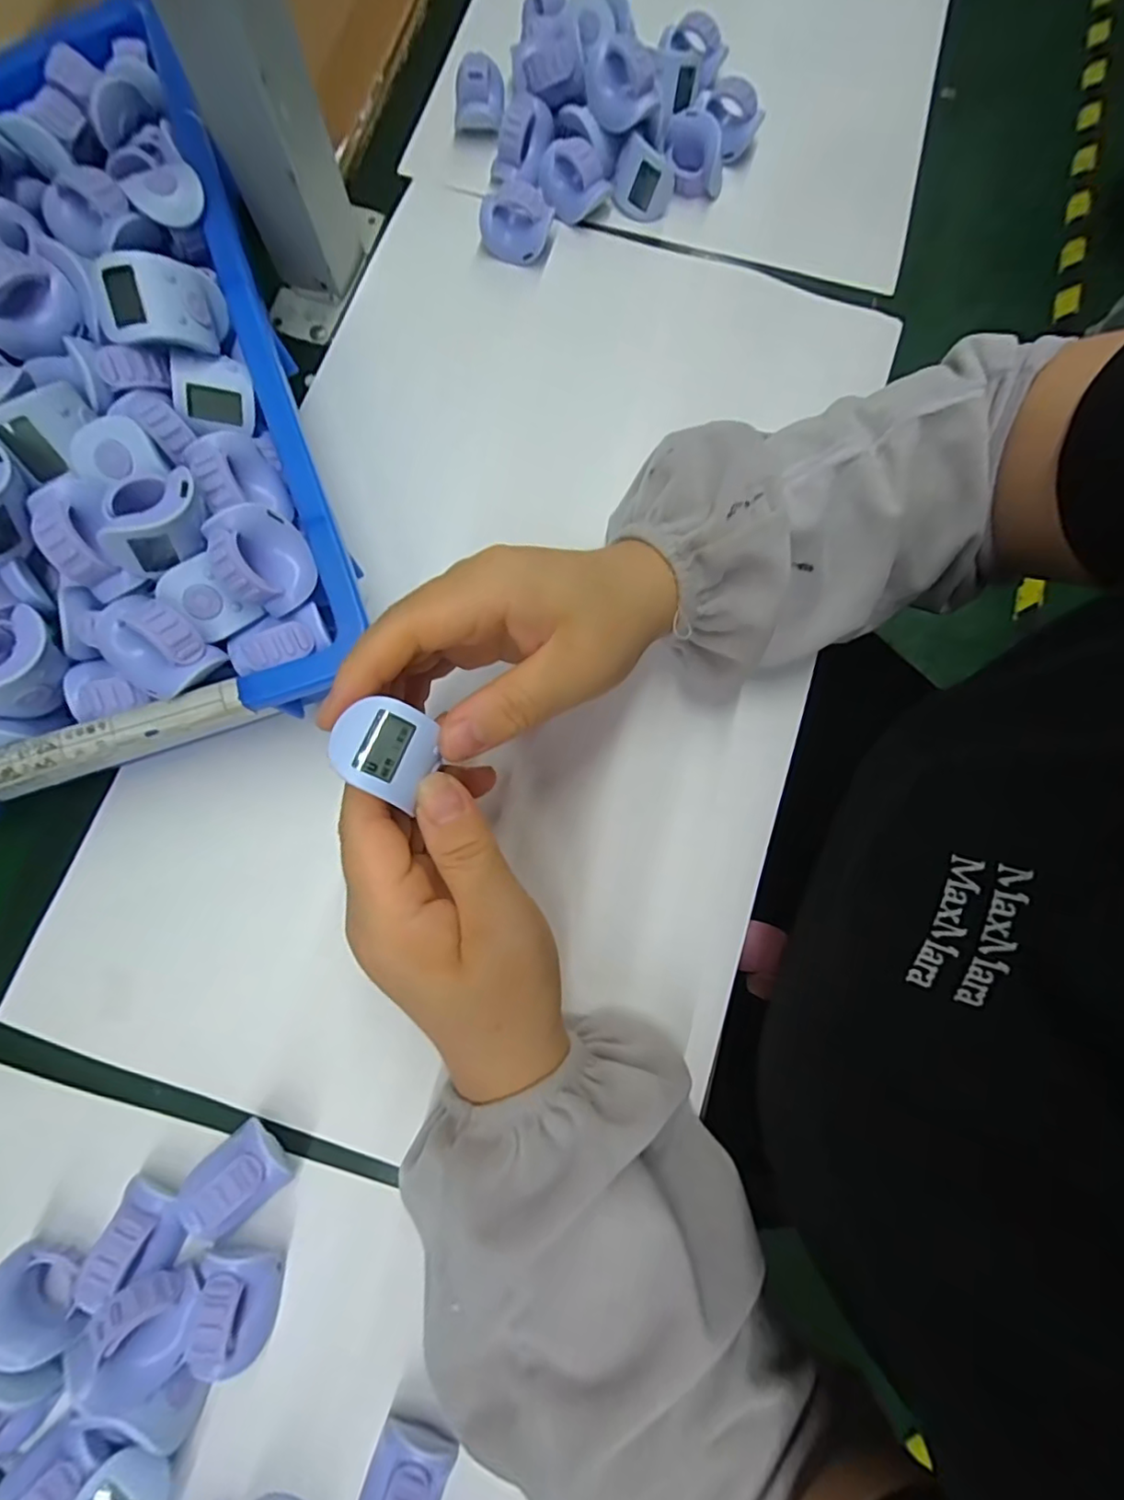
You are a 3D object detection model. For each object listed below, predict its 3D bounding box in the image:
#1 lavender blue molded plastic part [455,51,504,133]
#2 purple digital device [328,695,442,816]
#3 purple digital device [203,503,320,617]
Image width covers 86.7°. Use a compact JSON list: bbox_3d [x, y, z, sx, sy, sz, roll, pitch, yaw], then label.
[{"bbox_3d":[-0.052,-0.406,0.367,0.029,0.023,0.026,4,79,0],"label":"lavender blue molded plastic part"},{"bbox_3d":[-0.058,0.000,0.196,0.031,0.016,0.028,28,73,-20],"label":"purple digital device"},{"bbox_3d":[-0.122,-0.076,0.240,0.037,0.028,0.037,4,84,-35],"label":"purple digital device"}]

